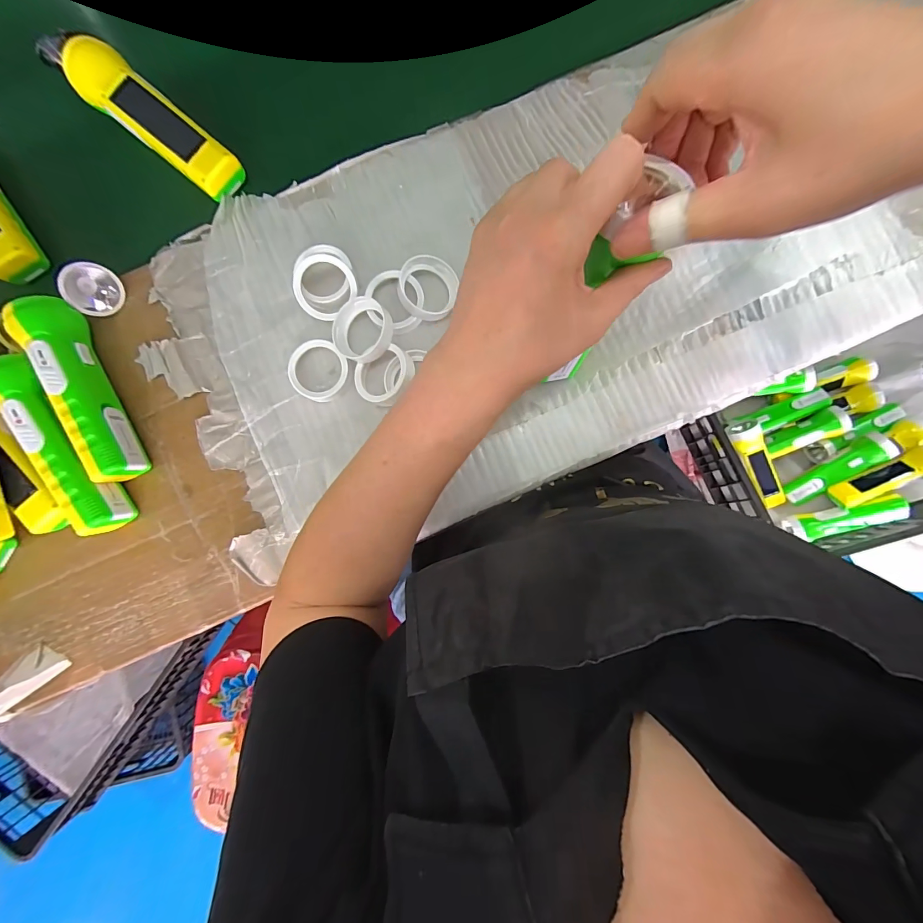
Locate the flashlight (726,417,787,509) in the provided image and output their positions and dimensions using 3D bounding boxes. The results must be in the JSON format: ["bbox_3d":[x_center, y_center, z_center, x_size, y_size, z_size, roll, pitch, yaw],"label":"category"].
[{"bbox_3d":[0.557,0.009,0.753,0.060,0.050,0.178,-36,105,-1],"label":"flashlight"}]

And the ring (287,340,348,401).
[{"bbox_3d":[-0.126,-0.081,0.349,0.049,0.015,0.049,0,86,2],"label":"ring"}]

